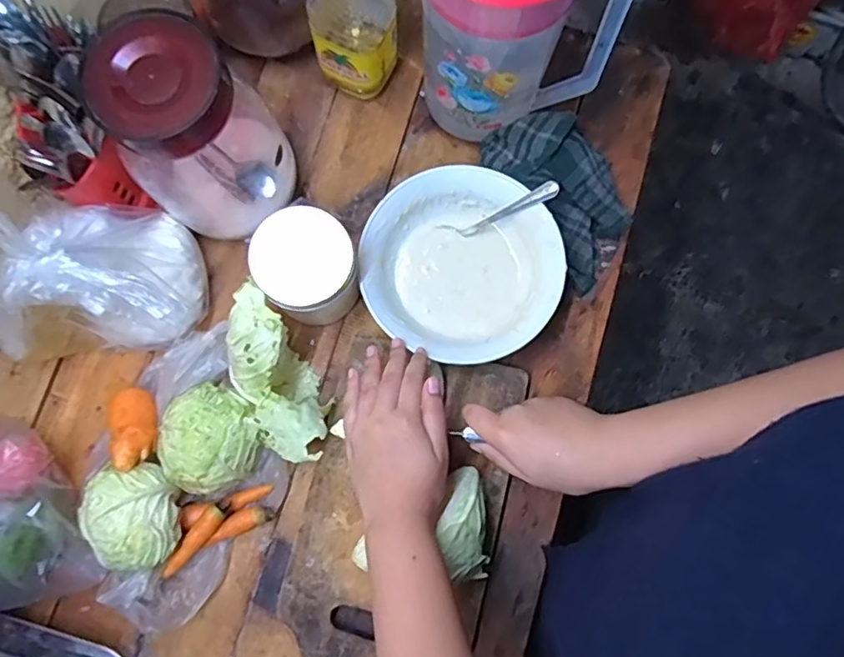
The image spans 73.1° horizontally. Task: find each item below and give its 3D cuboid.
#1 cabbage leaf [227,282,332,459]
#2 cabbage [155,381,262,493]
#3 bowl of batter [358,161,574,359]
[{"bbox_3d":[-0.132,0.048,0.509,0.065,0.093,0.145,-29,81,-7],"label":"cabbage leaf"},{"bbox_3d":[-0.191,0.099,0.515,0.083,0.065,0.088,0,79,-1],"label":"cabbage"},{"bbox_3d":[0.036,-0.059,0.553,0.183,0.059,0.179,0,79,-1],"label":"bowl of batter"}]

